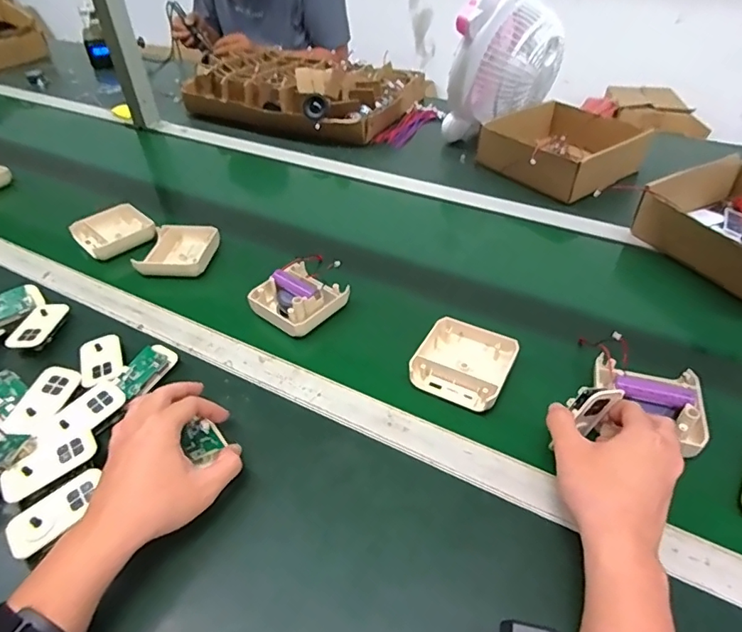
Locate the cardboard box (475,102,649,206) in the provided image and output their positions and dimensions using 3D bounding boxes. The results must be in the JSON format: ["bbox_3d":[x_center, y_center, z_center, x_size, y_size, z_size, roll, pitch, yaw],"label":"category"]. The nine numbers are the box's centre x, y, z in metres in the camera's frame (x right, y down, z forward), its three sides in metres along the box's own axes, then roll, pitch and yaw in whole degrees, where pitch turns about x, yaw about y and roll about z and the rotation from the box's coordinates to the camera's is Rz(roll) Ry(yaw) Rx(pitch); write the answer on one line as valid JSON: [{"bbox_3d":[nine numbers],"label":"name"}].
[{"bbox_3d":[0.332,-0.289,0.862,0.243,0.069,0.201,-25,47,-24],"label":"cardboard box"}]

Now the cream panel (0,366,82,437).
[{"bbox_3d":[-0.321,0.083,0.497,0.044,0.011,0.075,10,45,14],"label":"cream panel"}]

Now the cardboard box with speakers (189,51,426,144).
[{"bbox_3d":[-0.137,-0.501,1.100,0.444,0.090,0.324,22,47,24],"label":"cardboard box with speakers"}]

